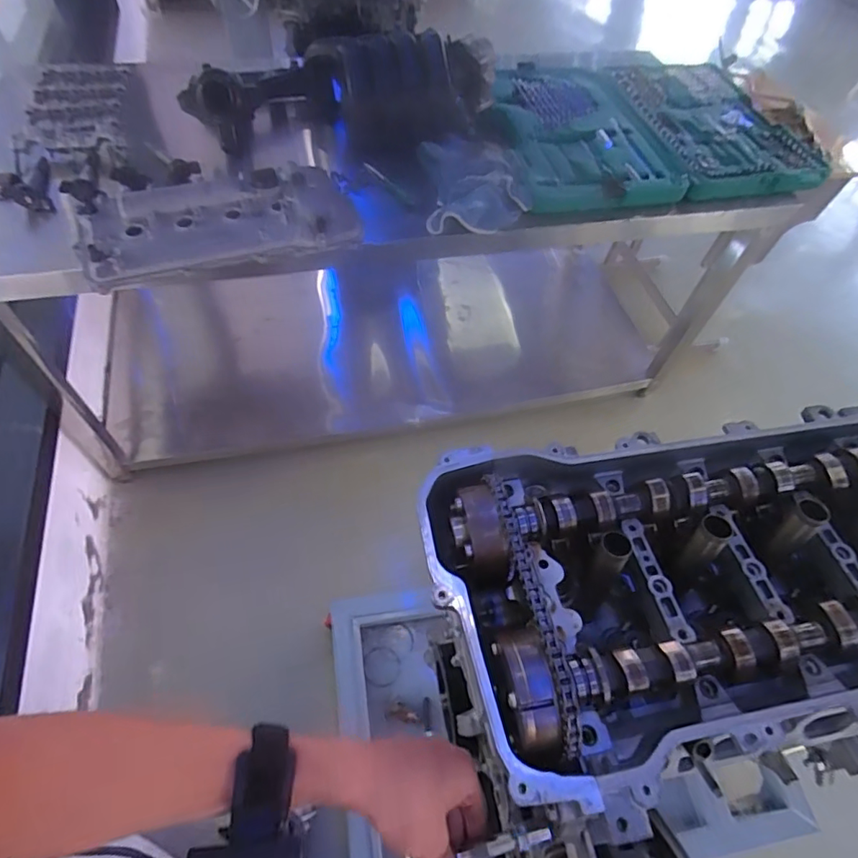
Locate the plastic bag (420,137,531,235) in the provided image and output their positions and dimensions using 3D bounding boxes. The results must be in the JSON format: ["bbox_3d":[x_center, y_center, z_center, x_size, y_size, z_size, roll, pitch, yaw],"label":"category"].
[{"bbox_3d":[0.091,-0.506,1.075,0.202,0.050,0.273,-2,57,-6],"label":"plastic bag"}]

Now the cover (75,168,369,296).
[{"bbox_3d":[-0.377,-0.386,0.967,0.473,0.061,0.218,-16,60,-14],"label":"cover"}]

